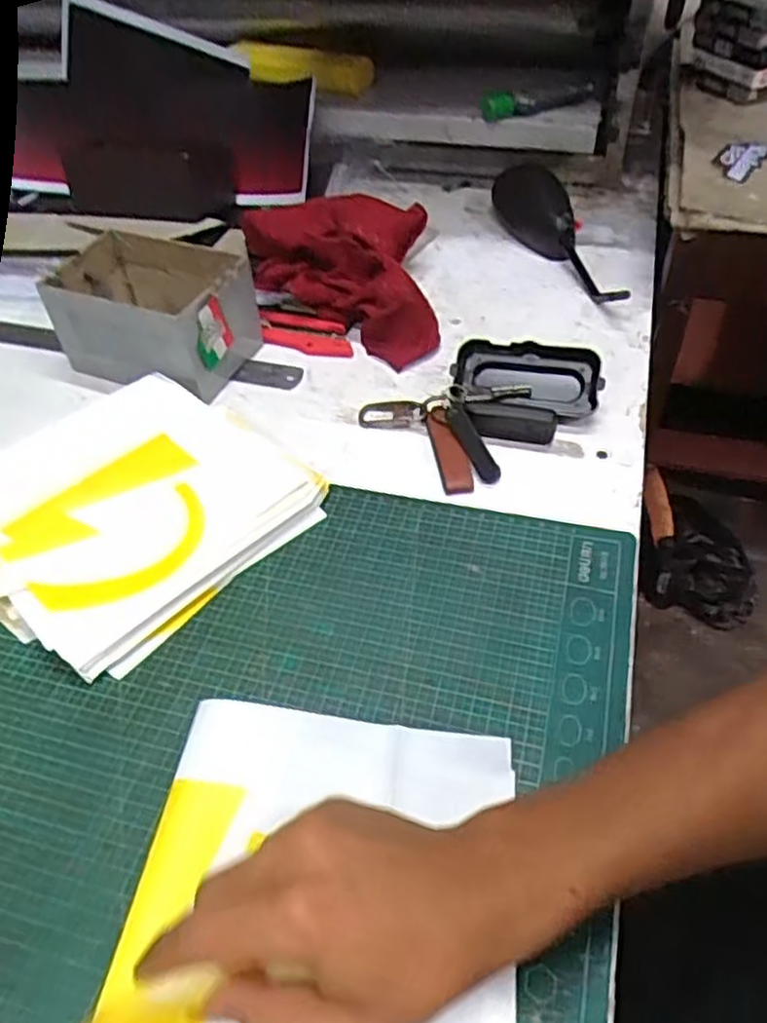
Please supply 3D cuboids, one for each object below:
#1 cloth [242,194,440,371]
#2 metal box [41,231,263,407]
[{"bbox_3d":[-0.043,-0.214,0.648,0.171,0.072,0.191,-4,46,0],"label":"cloth"},{"bbox_3d":[-0.192,-0.163,0.608,0.154,0.080,0.107,15,49,17],"label":"metal box"}]

